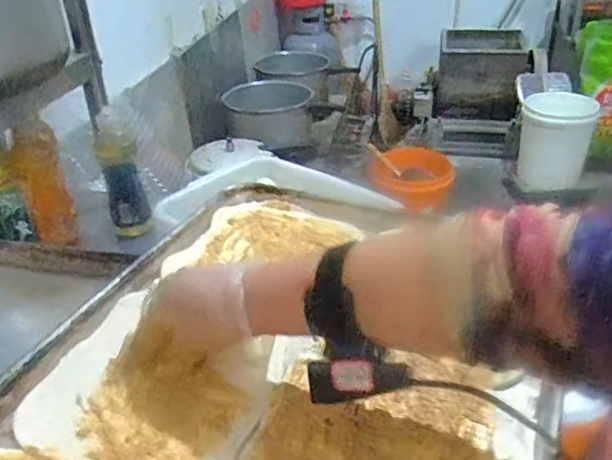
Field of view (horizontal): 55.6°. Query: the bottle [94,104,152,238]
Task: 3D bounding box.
[{"bbox_3d":[-0.322,-0.095,1.010,0.070,0.212,0.057,-13,32,-15],"label":"bottle"}]

